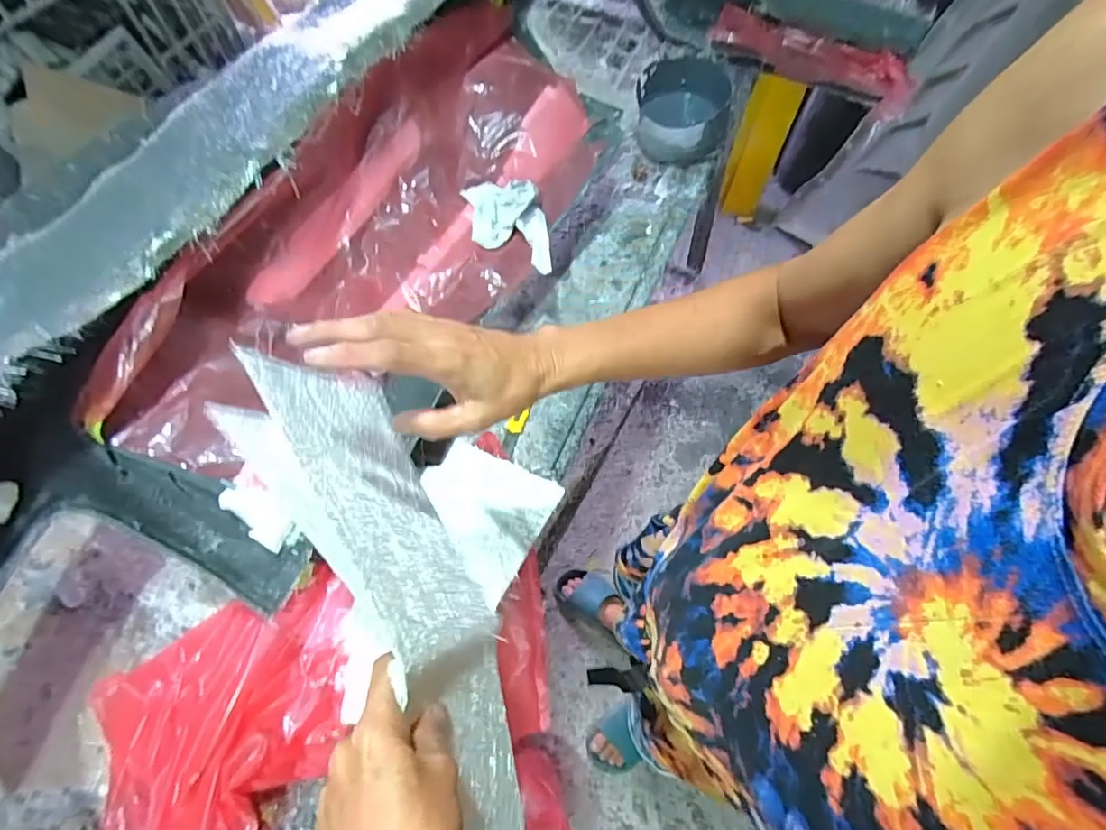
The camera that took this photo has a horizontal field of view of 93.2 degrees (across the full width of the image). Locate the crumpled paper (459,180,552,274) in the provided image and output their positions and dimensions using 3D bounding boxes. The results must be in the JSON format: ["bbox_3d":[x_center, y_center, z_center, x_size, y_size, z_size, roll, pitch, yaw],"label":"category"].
[{"bbox_3d":[-0.066,-0.281,0.754,0.109,0.055,0.153,-9,64,-7],"label":"crumpled paper"}]

